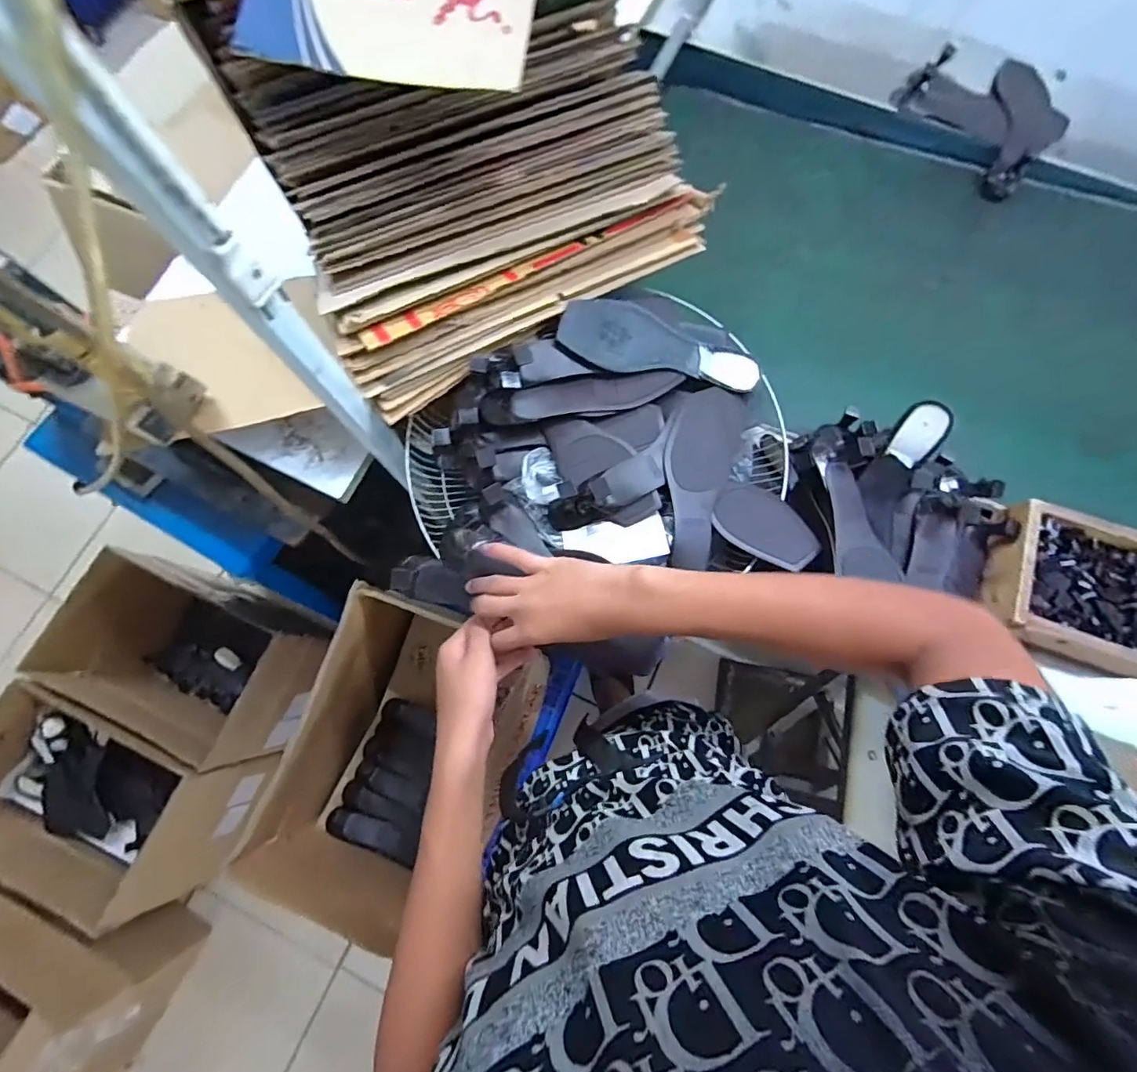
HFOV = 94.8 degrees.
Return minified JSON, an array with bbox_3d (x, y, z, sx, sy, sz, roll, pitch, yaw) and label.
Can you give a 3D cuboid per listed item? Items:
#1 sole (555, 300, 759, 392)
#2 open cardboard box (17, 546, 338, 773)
[{"bbox_3d":[0.107,-0.226,0.612,0.238,0.019,0.084,7,78,-9],"label":"sole"},{"bbox_3d":[-0.858,0.278,1.236,0.507,0.304,0.331,21,77,6],"label":"open cardboard box"}]

